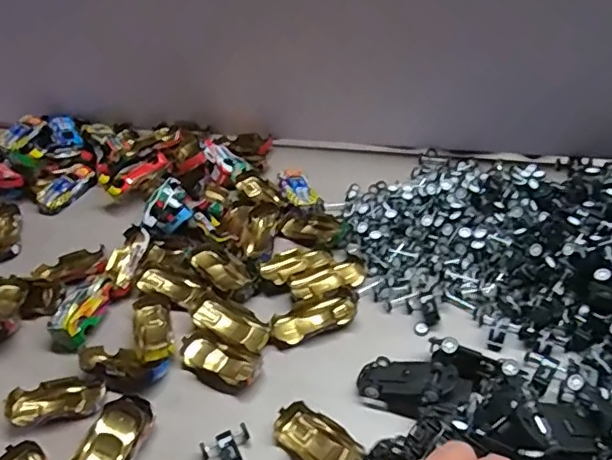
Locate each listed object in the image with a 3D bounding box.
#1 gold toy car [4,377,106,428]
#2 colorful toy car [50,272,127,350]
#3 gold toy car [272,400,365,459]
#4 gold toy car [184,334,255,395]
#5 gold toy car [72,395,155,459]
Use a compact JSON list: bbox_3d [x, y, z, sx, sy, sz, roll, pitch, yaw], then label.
[{"bbox_3d":[-0.174,0.122,0.399,0.065,0.025,0.029,-15,46,-7],"label":"gold toy car"},{"bbox_3d":[-0.171,0.061,0.439,0.025,0.025,0.064,16,50,21],"label":"colorful toy car"},{"bbox_3d":[0.008,0.132,0.352,0.058,0.014,0.028,29,55,30],"label":"gold toy car"},{"bbox_3d":[-0.061,0.093,0.402,0.063,0.015,0.032,20,52,25],"label":"gold toy car"},{"bbox_3d":[-0.121,0.139,0.353,0.031,0.021,0.069,6,47,13],"label":"gold toy car"}]

